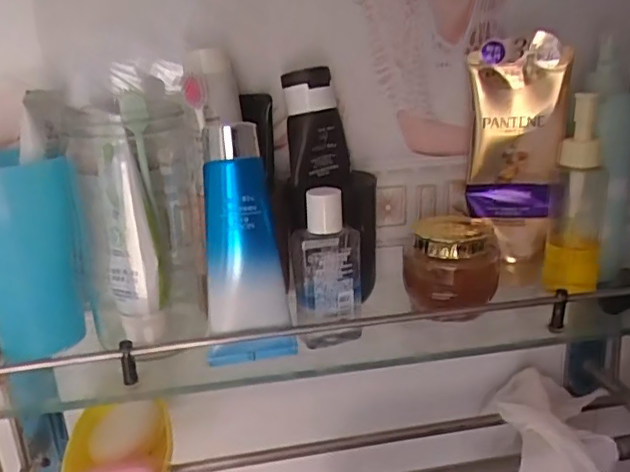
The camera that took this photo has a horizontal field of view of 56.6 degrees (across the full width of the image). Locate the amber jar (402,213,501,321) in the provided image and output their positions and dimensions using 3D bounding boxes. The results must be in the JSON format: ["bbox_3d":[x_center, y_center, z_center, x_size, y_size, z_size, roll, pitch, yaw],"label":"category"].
[{"bbox_3d":[0.103,0.022,0.445,0.071,0.064,0.059,4,19,15],"label":"amber jar"}]

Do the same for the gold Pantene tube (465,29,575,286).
[{"bbox_3d":[0.155,-0.056,0.462,0.070,0.187,0.051,5,20,20],"label":"gold Pantene tube"}]

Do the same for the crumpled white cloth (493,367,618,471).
[{"bbox_3d":[0.204,0.180,0.501,0.092,0.079,0.140,2,19,11],"label":"crumpled white cloth"}]

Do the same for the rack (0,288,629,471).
[{"bbox_3d":[0.020,0.109,0.461,0.574,0.158,0.126,-4,19,-8],"label":"rack"}]

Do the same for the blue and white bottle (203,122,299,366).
[{"bbox_3d":[-0.047,0.006,0.390,0.054,0.150,0.040,-4,19,-9],"label":"blue and white bottle"}]

